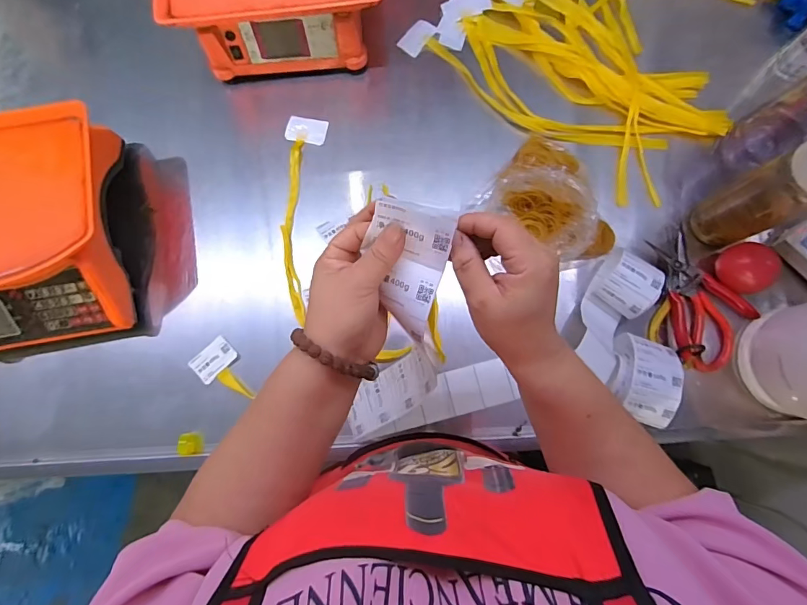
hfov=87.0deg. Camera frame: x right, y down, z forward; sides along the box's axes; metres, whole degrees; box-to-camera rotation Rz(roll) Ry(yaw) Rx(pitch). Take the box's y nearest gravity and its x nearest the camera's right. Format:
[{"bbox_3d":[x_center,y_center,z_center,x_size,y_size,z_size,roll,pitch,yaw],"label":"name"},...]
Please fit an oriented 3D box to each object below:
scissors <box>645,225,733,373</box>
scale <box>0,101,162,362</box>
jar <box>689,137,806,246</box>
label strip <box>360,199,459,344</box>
[{"bbox_3d":[0.403,-0.004,0.588,0.083,0.033,0.193,-7,80,1],"label":"scissors"},{"bbox_3d":[-0.504,-0.084,0.569,0.281,0.140,0.283,-13,80,0],"label":"scale"},{"bbox_3d":[0.448,-0.130,0.515,0.069,0.190,0.069,-26,81,-2],"label":"jar"},{"bbox_3d":[-0.001,-0.027,0.325,0.061,0.018,0.097,18,112,7],"label":"label strip"}]

